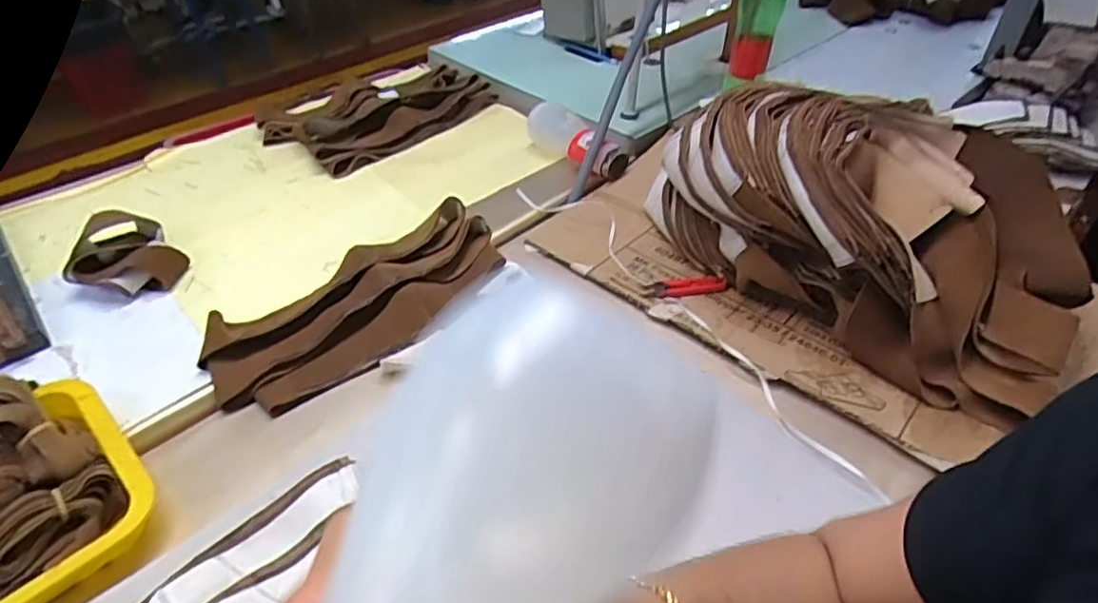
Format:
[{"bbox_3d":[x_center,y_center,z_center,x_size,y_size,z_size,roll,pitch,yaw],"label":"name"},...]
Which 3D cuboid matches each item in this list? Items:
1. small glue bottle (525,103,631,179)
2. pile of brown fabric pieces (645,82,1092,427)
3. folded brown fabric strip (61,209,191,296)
[{"bbox_3d":[0.035,-0.247,0.943,0.052,0.057,0.195,-33,52,-30],"label":"small glue bottle"},{"bbox_3d":[0.338,-0.095,0.680,0.441,0.187,0.231,34,53,31],"label":"pile of brown fabric pieces"},{"bbox_3d":[-0.509,-0.055,0.742,0.111,0.041,0.141,-30,51,-28],"label":"folded brown fabric strip"}]

